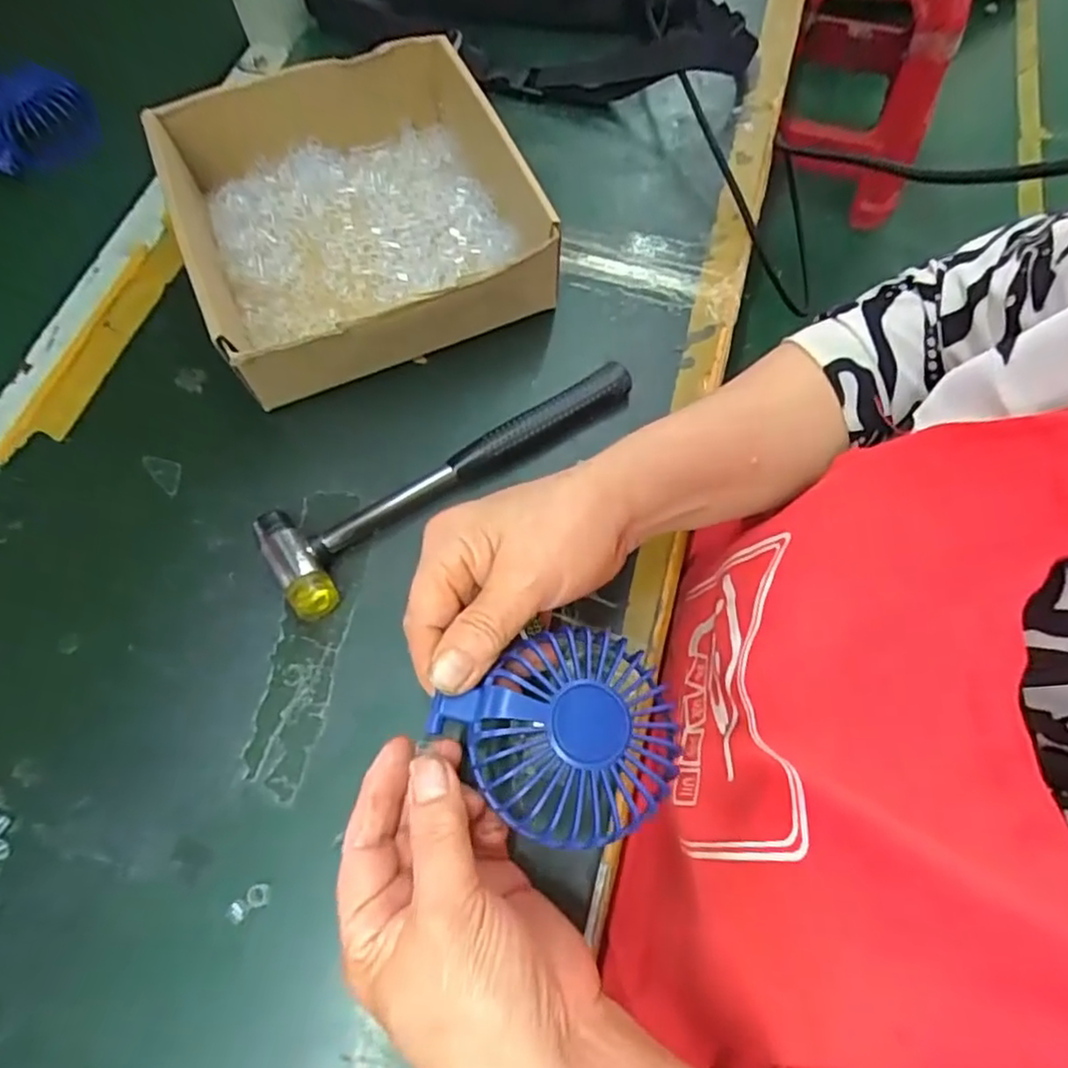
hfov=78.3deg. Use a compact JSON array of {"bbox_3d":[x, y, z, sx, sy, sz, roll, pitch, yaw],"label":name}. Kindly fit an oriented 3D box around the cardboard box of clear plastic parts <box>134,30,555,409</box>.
[{"bbox_3d":[-0.112,-0.202,0.422,0.199,0.082,0.200,-28,69,-10],"label":"cardboard box of clear plastic parts"}]

